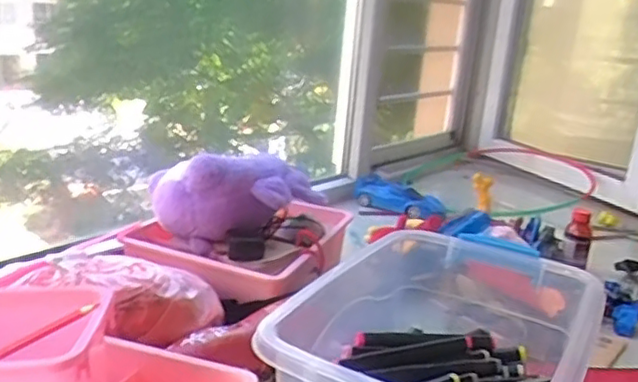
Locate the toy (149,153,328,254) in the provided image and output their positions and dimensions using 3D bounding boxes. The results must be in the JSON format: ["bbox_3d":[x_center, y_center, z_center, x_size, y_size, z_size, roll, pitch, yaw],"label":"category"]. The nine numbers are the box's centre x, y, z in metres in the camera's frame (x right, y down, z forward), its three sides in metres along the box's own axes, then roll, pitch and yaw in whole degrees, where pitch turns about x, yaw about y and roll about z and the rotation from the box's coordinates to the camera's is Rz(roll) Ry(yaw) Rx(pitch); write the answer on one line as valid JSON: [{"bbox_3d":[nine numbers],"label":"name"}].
[{"bbox_3d":[-0.114,0.012,0.879,0.237,0.125,0.118,4,17,-2],"label":"toy"}]

